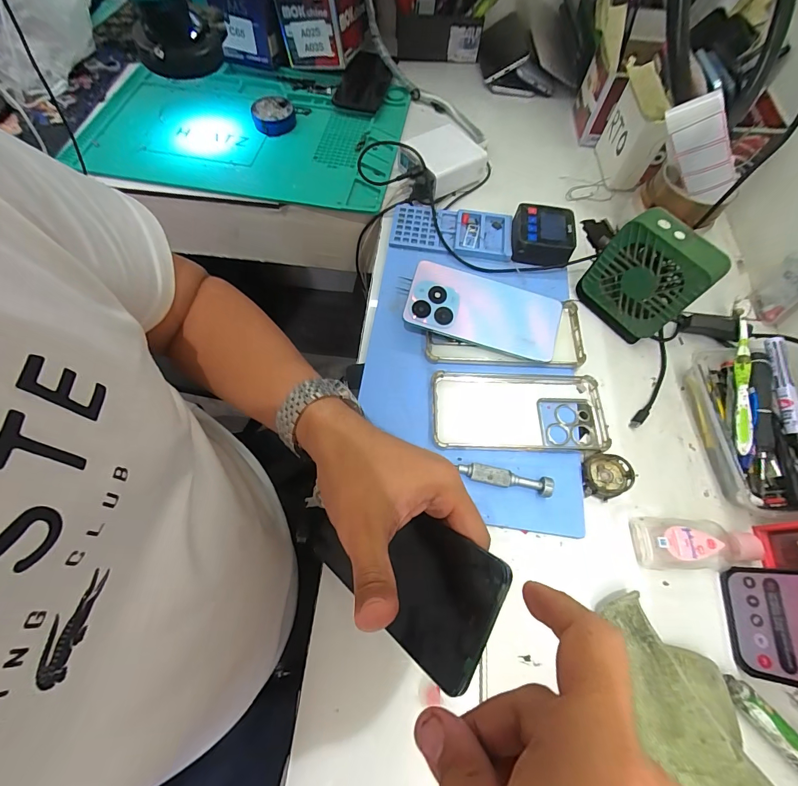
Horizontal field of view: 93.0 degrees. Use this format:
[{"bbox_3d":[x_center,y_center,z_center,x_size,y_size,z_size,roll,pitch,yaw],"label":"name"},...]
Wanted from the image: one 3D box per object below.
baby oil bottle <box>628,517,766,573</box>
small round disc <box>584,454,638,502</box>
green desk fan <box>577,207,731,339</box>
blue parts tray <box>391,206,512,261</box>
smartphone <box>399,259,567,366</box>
[{"bbox_3d":[0.260,0.132,0.331,0.105,0.021,0.042,3,65,-1],"label":"baby oil bottle"},{"bbox_3d":[0.194,0.078,0.353,0.040,0.018,0.040,3,81,16],"label":"small round disc"},{"bbox_3d":[0.255,-0.120,0.392,0.048,0.098,0.098,-35,72,-15],"label":"green desk fan"},{"bbox_3d":[0.066,-0.206,0.473,0.145,0.010,0.071,10,65,3],"label":"blue parts tray"},{"bbox_3d":[0.090,-0.089,0.404,0.160,0.010,0.079,18,74,0],"label":"smartphone"}]

